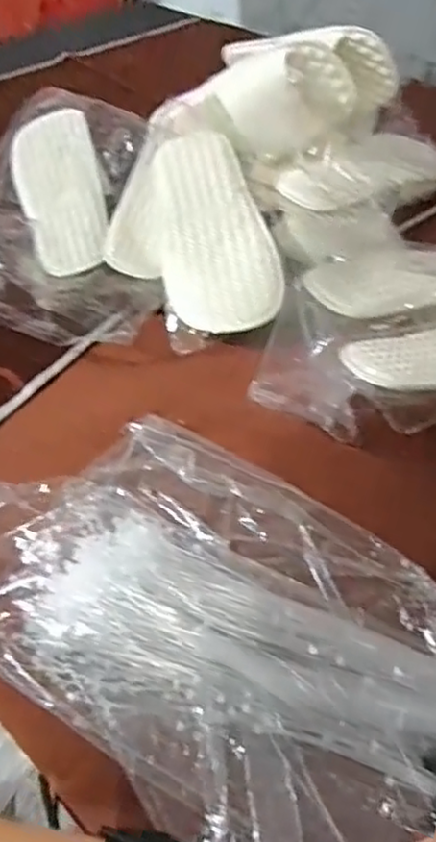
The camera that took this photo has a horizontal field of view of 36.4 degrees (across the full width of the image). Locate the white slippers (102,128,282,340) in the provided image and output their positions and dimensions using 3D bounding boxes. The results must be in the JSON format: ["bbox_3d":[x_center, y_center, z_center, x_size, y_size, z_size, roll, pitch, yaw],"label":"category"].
[{"bbox_3d":[-0.016,-0.188,0.670,0.123,0.036,0.270,-23,59,1],"label":"white slippers"}]

